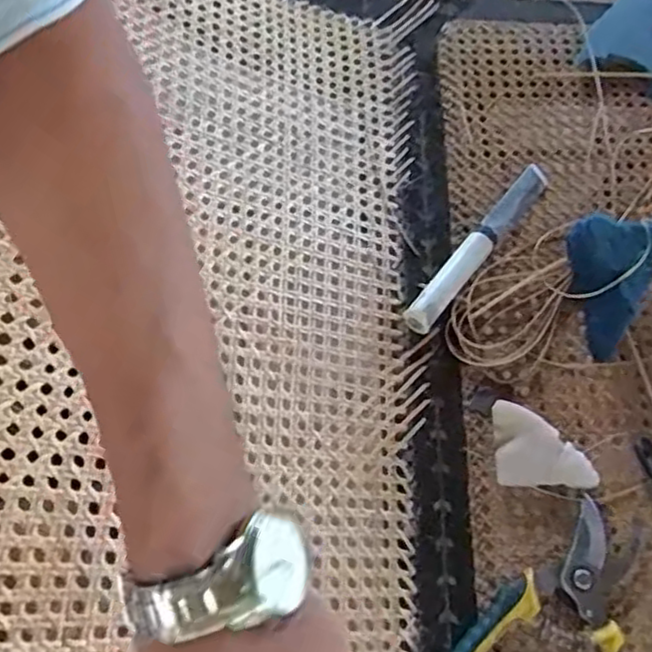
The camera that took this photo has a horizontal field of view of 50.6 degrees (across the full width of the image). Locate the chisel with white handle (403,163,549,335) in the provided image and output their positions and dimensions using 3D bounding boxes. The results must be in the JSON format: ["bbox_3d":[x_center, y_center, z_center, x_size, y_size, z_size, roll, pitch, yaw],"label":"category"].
[{"bbox_3d":[0.124,-0.067,0.555,0.024,0.022,0.187,37,71,11],"label":"chisel with white handle"}]

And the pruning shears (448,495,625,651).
[{"bbox_3d":[0.150,0.199,0.453,0.134,0.017,0.170,20,68,5],"label":"pruning shears"}]

